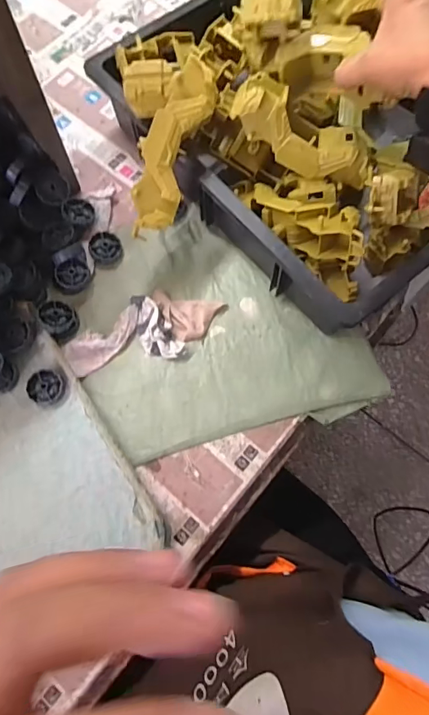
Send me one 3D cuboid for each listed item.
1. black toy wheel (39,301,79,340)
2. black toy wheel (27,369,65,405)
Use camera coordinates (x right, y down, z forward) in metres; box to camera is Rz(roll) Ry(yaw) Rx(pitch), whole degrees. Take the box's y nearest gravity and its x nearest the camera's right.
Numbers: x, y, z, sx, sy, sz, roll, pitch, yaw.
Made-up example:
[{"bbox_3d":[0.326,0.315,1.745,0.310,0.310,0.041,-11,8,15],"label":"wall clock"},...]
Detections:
[{"bbox_3d":[-0.179,-0.043,0.511,0.043,0.022,0.043,8,69,-21],"label":"black toy wheel"},{"bbox_3d":[-0.185,0.033,0.490,0.039,0.011,0.036,-1,72,2],"label":"black toy wheel"}]

